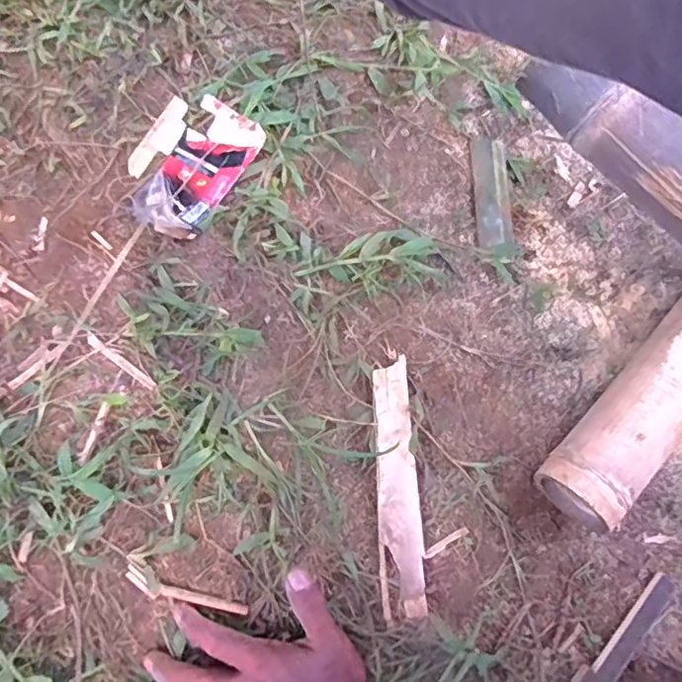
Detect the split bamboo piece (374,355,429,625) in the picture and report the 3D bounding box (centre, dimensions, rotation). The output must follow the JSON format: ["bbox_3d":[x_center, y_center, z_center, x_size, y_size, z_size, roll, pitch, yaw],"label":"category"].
[{"bbox_3d":[0.050,0.123,0.491,0.036,0.014,0.209,-1,74,-1],"label":"split bamboo piece"}]

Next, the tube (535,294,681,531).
[{"bbox_3d":[0.258,0.050,0.485,0.063,0.070,0.233,41,77,10],"label":"tube"}]

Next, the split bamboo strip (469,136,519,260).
[{"bbox_3d":[0.151,-0.145,0.566,0.035,0.014,0.136,-2,74,-2],"label":"split bamboo strip"}]

